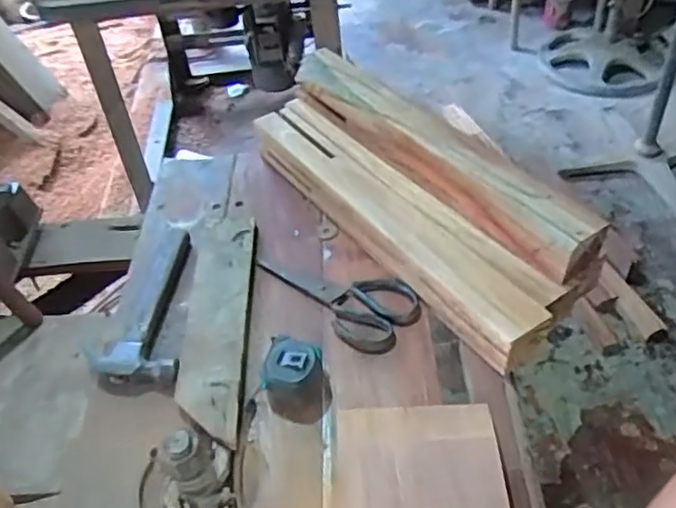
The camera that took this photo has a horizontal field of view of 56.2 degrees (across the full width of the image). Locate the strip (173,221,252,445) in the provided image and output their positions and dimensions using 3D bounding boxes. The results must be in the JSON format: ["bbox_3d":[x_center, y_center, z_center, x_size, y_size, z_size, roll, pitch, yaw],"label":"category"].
[{"bbox_3d":[-0.151,0.072,0.771,0.078,0.021,0.335,-6,46,1],"label":"strip"}]

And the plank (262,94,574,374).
[{"bbox_3d":[0.061,-0.054,0.839,0.111,0.067,0.527,-32,50,-22],"label":"plank"}]

